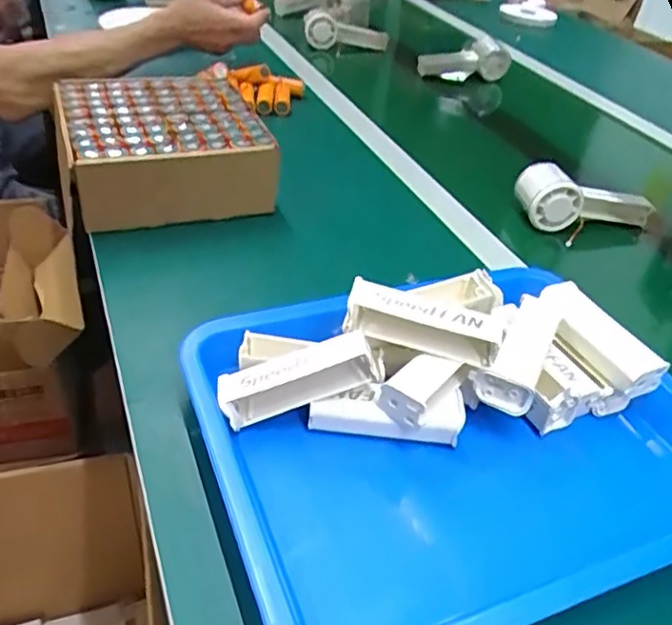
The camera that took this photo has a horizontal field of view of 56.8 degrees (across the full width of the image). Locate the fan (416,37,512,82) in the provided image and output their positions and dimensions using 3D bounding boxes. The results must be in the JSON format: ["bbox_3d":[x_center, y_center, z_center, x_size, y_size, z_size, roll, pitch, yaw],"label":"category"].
[{"bbox_3d":[0.233,-0.456,1.131,0.160,0.063,0.050,6,35,28],"label":"fan"}]

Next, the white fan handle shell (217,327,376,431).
[{"bbox_3d":[-0.025,0.044,0.402,0.099,0.031,0.029,-19,41,4],"label":"white fan handle shell"}]

